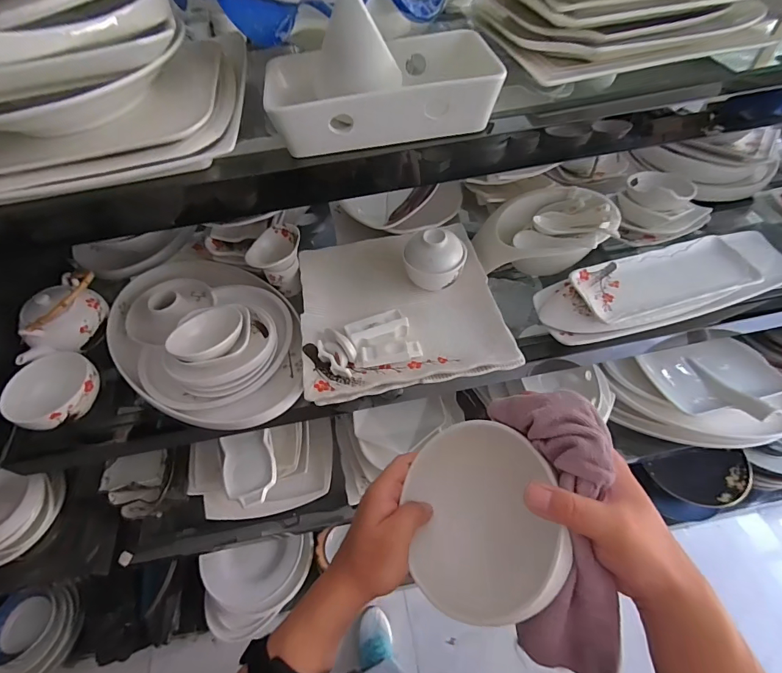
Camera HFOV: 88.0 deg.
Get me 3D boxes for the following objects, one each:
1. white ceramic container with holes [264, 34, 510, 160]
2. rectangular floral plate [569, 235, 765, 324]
[{"bbox_3d":[-0.005,-0.275,0.451,0.251,0.060,0.128,-9,54,-2],"label":"white ceramic container with holes"},{"bbox_3d":[0.466,-0.099,0.691,0.309,0.031,0.113,-16,55,-7],"label":"rectangular floral plate"}]

